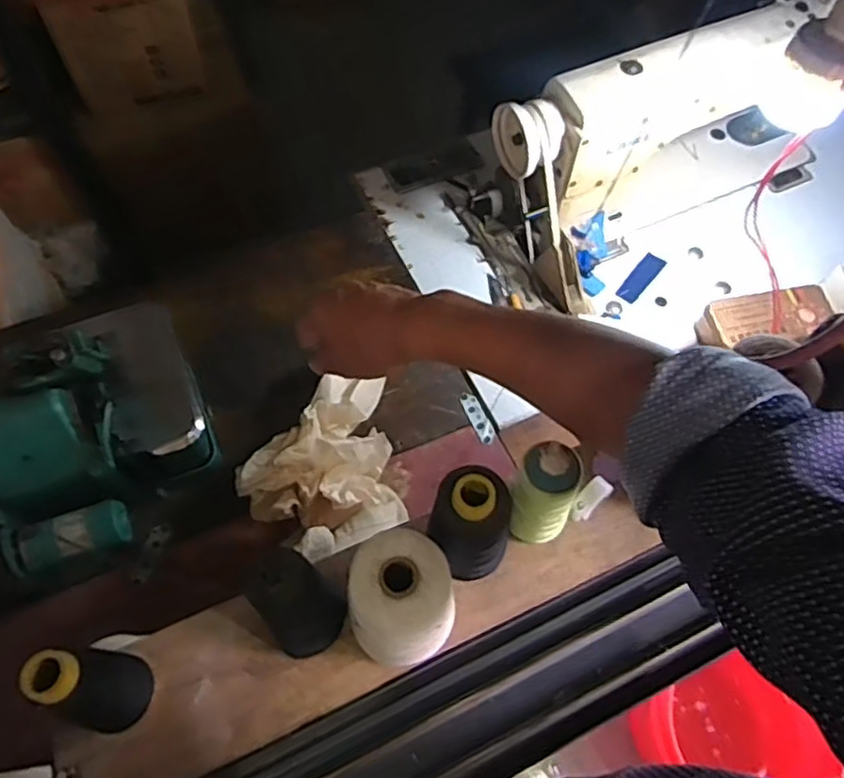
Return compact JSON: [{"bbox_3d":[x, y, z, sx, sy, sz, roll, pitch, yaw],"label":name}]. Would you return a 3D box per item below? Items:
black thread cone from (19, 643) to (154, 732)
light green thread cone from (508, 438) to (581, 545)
[{"bbox_3d":[-0.203,0.185,0.416,0.040,0.104,0.050,2,65,-1],"label":"black thread cone"},{"bbox_3d":[0.087,0.074,0.473,0.046,0.107,0.046,1,65,-2],"label":"light green thread cone"}]

